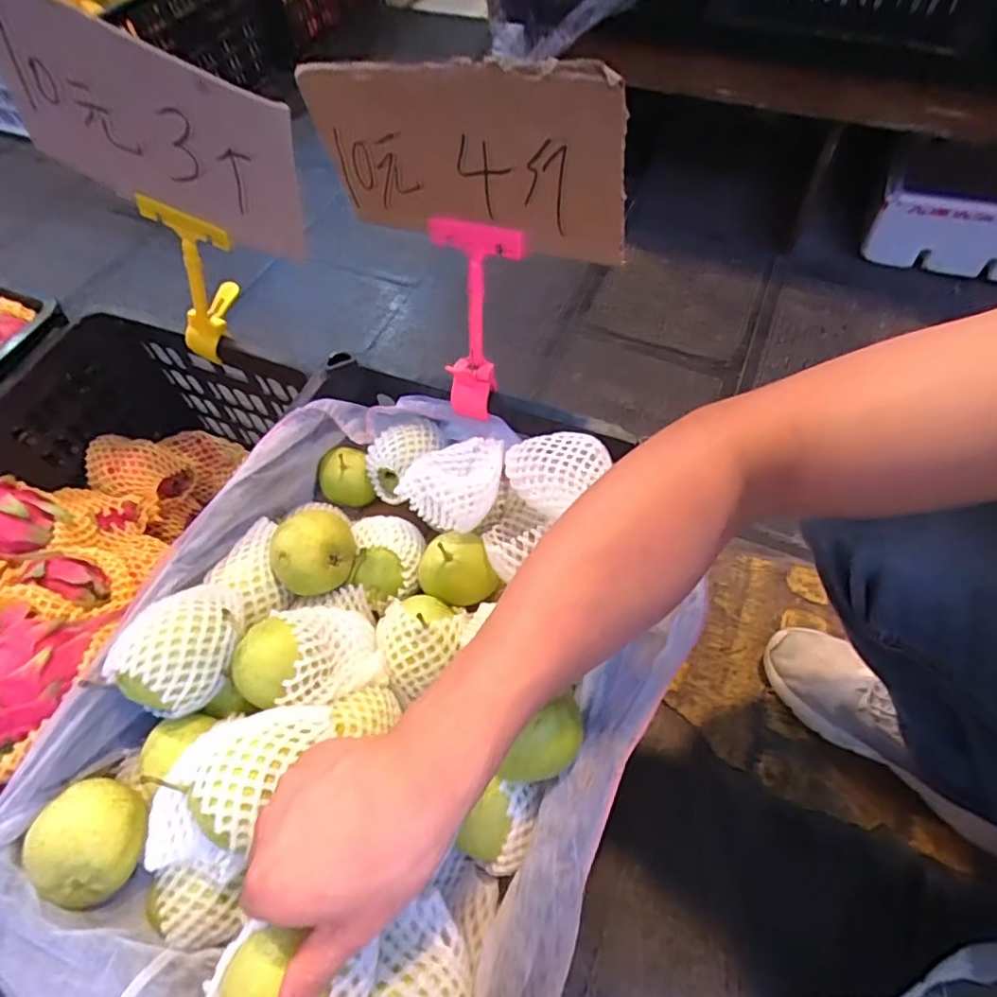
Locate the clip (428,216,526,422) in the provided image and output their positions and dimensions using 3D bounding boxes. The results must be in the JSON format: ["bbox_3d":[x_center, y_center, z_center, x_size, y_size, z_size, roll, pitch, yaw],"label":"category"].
[{"bbox_3d":[-0.024,-0.146,0.489,0.083,0.170,0.046,8,33,7],"label":"clip"}]

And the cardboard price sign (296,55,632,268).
[{"bbox_3d":[-0.026,-0.242,0.408,0.240,0.118,0.011,18,59,21],"label":"cardboard price sign"}]

